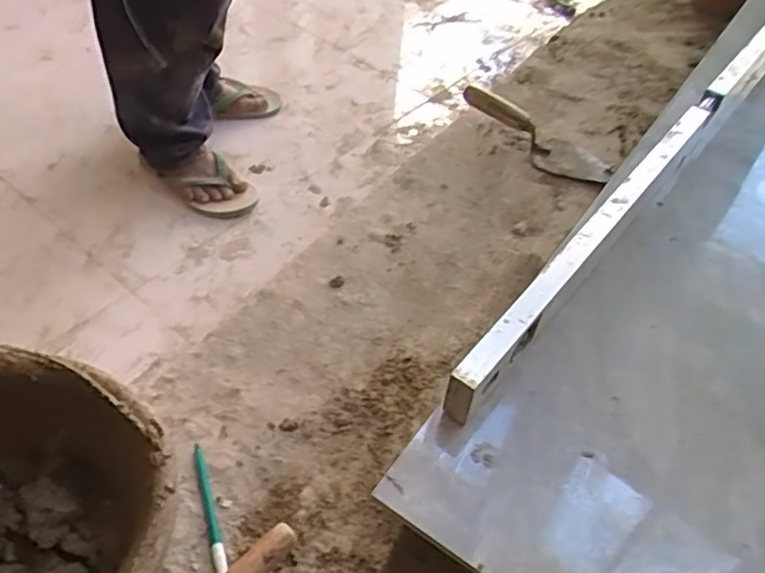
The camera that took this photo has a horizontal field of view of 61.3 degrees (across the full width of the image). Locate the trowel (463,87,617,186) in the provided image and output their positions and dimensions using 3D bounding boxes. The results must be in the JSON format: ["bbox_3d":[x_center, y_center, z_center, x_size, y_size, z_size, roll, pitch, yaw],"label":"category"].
[{"bbox_3d":[0.252,-0.250,1.067,0.273,0.049,0.093,36,55,6],"label":"trowel"}]

